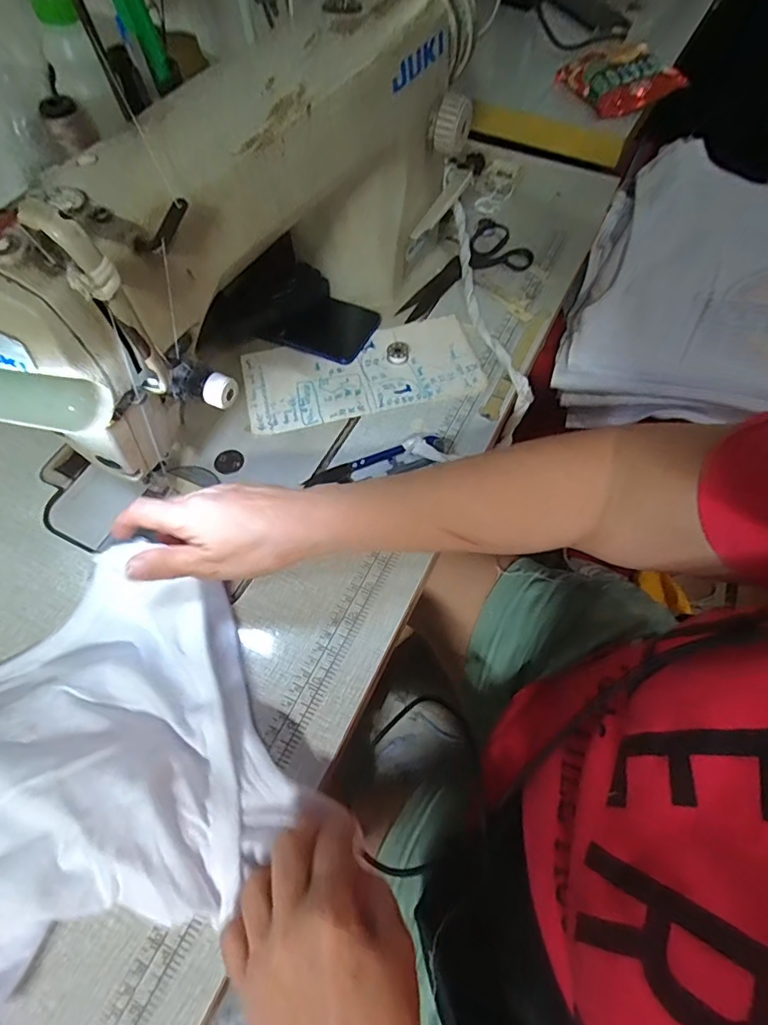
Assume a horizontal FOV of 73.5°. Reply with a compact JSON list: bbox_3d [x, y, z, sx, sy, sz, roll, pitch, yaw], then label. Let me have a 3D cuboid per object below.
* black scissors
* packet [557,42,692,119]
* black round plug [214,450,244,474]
[{"bbox_3d":[0.096,-0.253,0.546,0.079,0.014,0.187,30,65,16],"label":"black scissors"},{"bbox_3d":[0.323,-0.600,0.709,0.120,0.045,0.129,-27,64,-14],"label":"packet"},{"bbox_3d":[-0.131,-0.043,0.433,0.024,0.004,0.022,0,61,0],"label":"black round plug"}]

